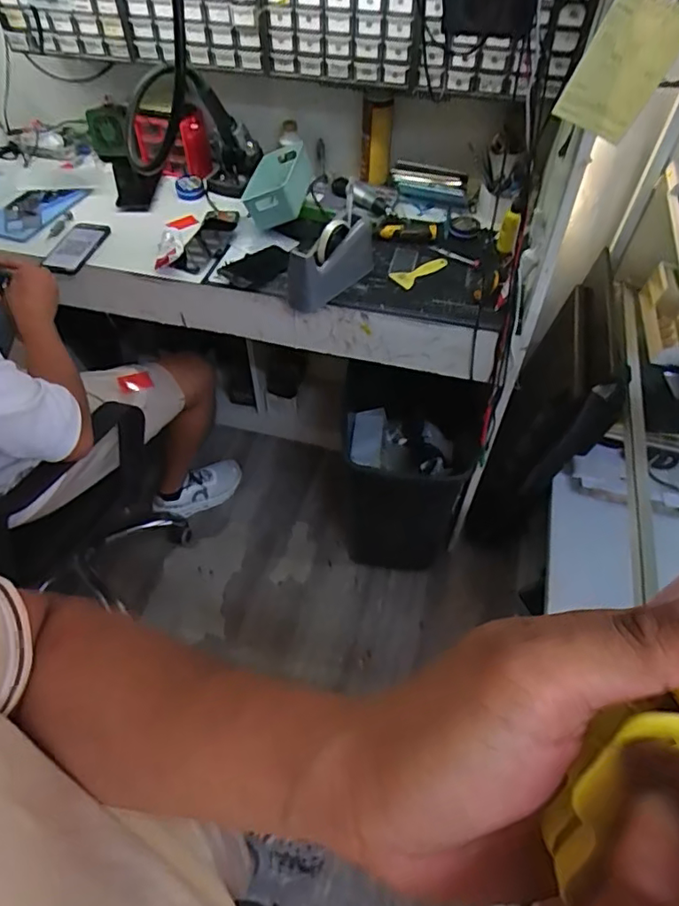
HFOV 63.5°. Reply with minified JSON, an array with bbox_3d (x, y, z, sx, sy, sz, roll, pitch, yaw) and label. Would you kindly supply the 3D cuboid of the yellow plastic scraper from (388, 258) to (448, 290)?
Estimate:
[{"bbox_3d":[0.154,-0.342,1.043,0.119,0.014,0.039,-25,56,-19],"label":"yellow plastic scraper"}]

